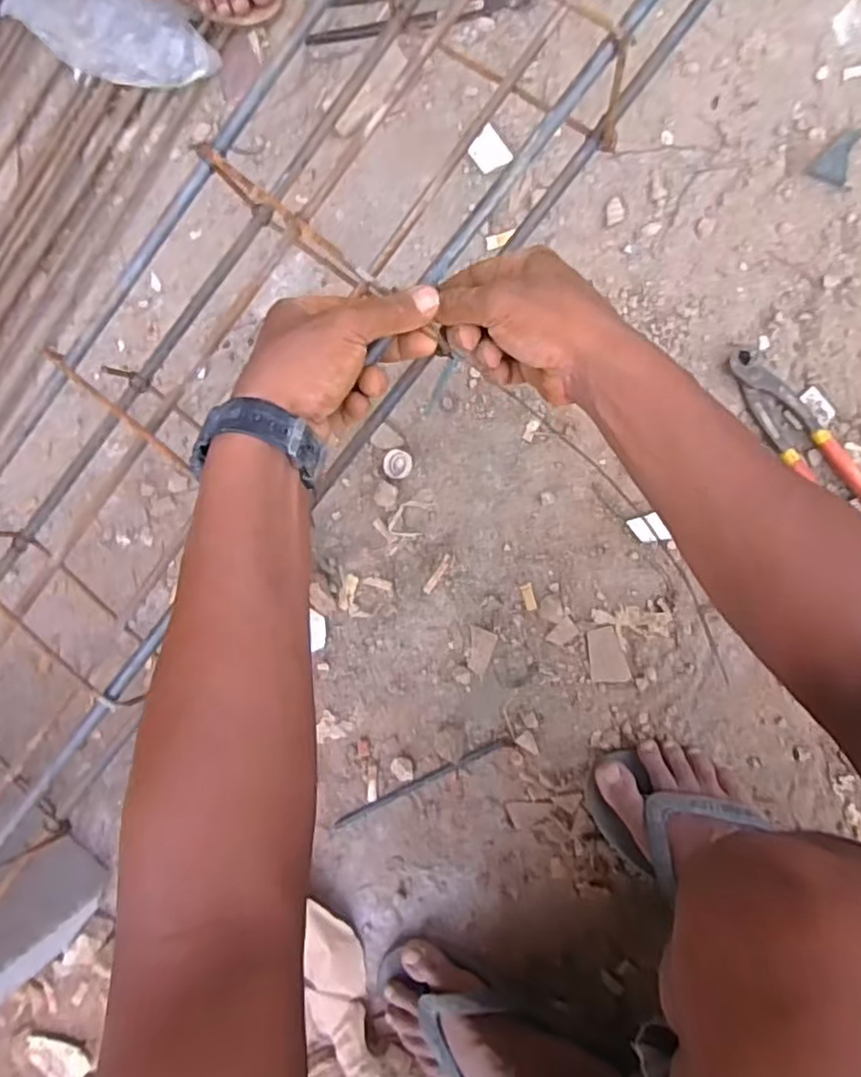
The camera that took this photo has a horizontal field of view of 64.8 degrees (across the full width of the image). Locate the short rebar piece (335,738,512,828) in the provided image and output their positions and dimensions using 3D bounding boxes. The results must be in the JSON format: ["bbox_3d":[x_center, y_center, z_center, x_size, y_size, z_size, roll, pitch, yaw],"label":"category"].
[{"bbox_3d":[-0.010,0.247,0.684,0.199,0.010,0.011,-29,83,9],"label":"short rebar piece"}]

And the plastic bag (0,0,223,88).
[{"bbox_3d":[-0.355,-0.553,0.728,0.252,0.081,0.112,29,94,11],"label":"plastic bag"}]

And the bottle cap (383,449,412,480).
[{"bbox_3d":[-0.035,-0.078,0.700,0.031,0.004,0.028,41,96,10],"label":"bottle cap"}]

